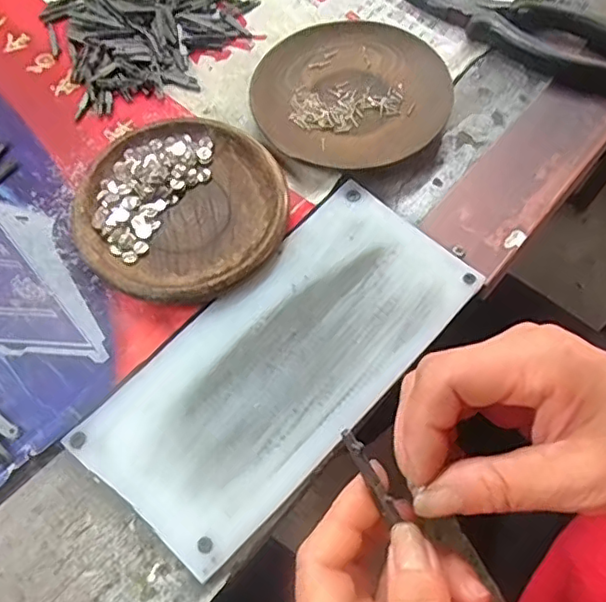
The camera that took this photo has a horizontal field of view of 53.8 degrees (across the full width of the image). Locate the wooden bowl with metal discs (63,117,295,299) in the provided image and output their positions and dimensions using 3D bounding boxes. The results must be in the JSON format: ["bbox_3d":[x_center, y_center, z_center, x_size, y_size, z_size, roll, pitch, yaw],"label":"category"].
[{"bbox_3d":[-0.065,-0.050,0.324,0.111,0.014,0.109,0,64,1],"label":"wooden bowl with metal discs"}]

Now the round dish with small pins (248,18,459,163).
[{"bbox_3d":[0.028,-0.125,0.362,0.114,0.016,0.110,0,64,1],"label":"round dish with small pins"}]

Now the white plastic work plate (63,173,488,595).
[{"bbox_3d":[-0.007,0.026,0.294,0.092,0.008,0.195,40,71,18],"label":"white plastic work plate"}]

